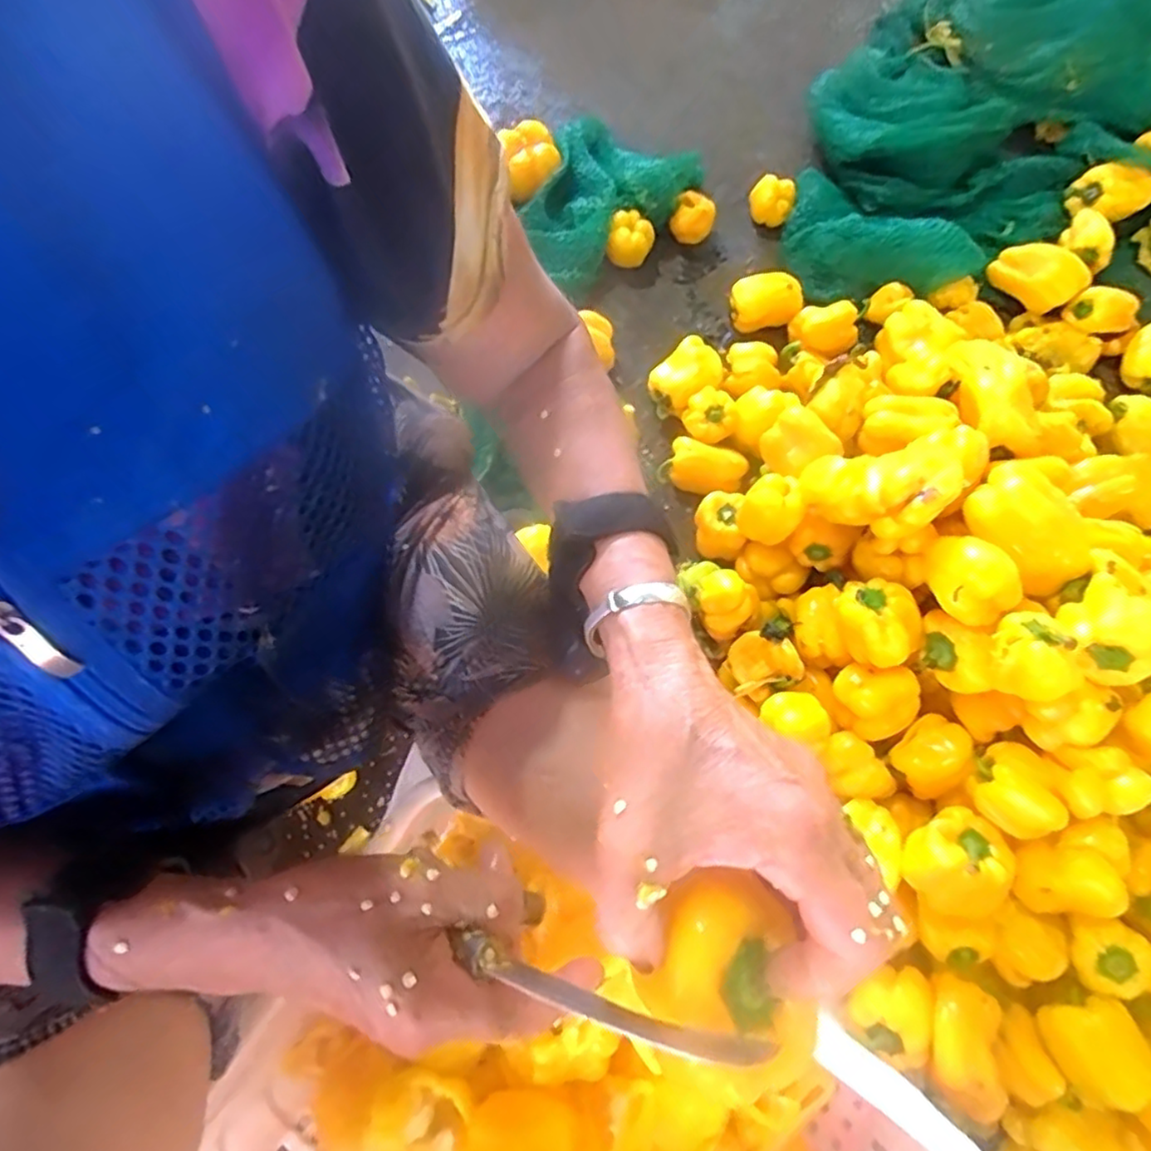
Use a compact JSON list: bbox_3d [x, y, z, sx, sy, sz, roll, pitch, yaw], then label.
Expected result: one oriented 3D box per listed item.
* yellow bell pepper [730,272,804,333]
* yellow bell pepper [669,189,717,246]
[{"bbox_3d":[0.259,-0.372,0.897,0.091,0.055,0.056,-2,72,-4],"label":"yellow bell pepper"},{"bbox_3d":[0.167,-0.507,0.939,0.062,0.053,0.049,17,72,2],"label":"yellow bell pepper"}]

